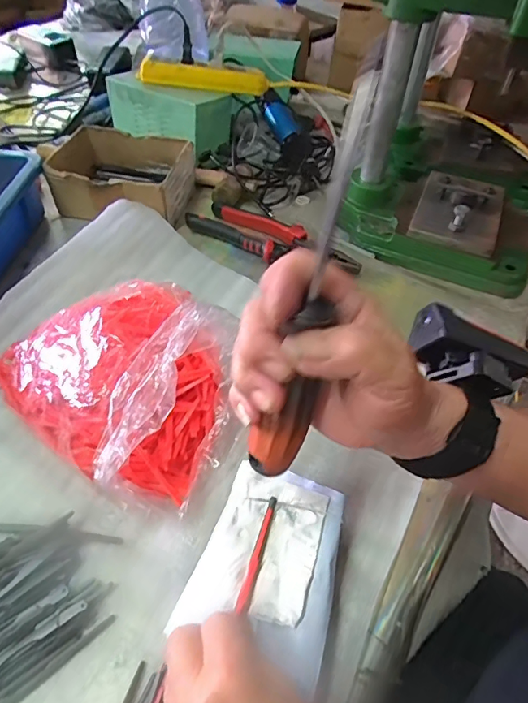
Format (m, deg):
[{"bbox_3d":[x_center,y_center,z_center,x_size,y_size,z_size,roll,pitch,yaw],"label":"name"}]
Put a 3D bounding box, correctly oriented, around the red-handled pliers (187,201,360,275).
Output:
[{"bbox_3d":[0.013,-0.139,0.578,0.219,0.029,0.059,25,53,16],"label":"red-handled pliers"}]

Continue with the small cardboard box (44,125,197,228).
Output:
[{"bbox_3d":[-0.190,-0.233,0.627,0.173,0.067,0.129,14,51,8],"label":"small cardboard box"}]

